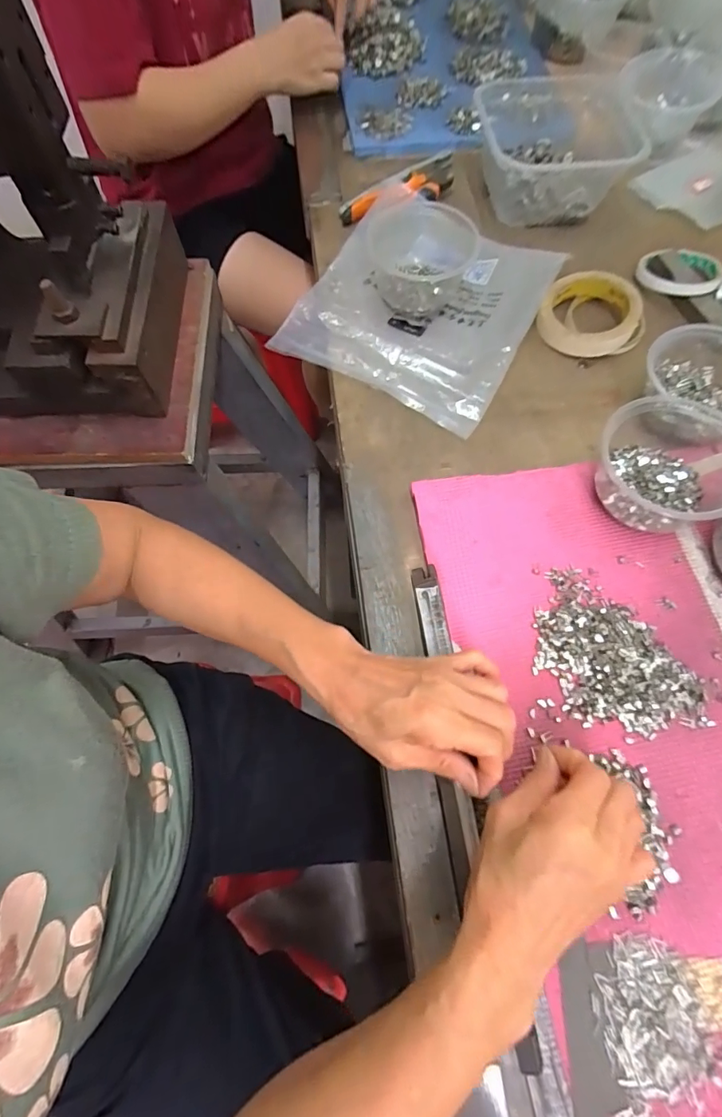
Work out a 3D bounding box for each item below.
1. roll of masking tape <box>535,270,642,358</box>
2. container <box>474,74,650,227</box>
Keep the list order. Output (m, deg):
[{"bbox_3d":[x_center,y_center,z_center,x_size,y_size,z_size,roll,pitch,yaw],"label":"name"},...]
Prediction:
[{"bbox_3d":[0.241,-0.260,0.485,0.094,0.025,0.097,-1,69,2],"label":"roll of masking tape"},{"bbox_3d":[0.220,-0.506,0.562,0.153,0.058,0.194,-6,69,0],"label":"container"}]

